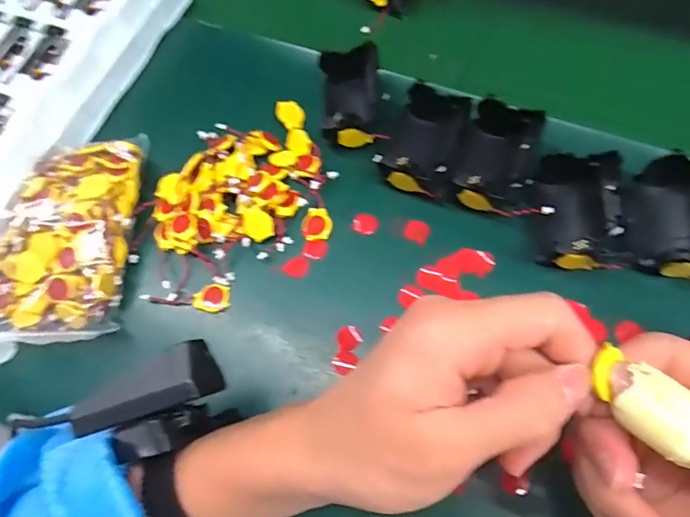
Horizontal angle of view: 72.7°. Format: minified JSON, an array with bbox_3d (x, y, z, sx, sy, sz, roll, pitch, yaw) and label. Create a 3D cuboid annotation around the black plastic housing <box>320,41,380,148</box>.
[{"bbox_3d":[0.004,-0.121,0.346,0.042,0.031,0.068,-5,65,5],"label":"black plastic housing"}]

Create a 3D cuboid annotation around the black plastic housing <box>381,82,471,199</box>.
[{"bbox_3d":[0.056,-0.083,0.332,0.052,0.036,0.072,15,70,12],"label":"black plastic housing"}]

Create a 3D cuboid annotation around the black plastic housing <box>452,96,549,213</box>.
[{"bbox_3d":[0.104,-0.069,0.319,0.050,0.038,0.077,17,70,13],"label":"black plastic housing"}]

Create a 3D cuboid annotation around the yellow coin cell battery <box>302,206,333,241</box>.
[{"bbox_3d":[-0.020,-0.025,0.335,0.021,0.004,0.025,-1,70,2],"label":"yellow coin cell battery"}]

